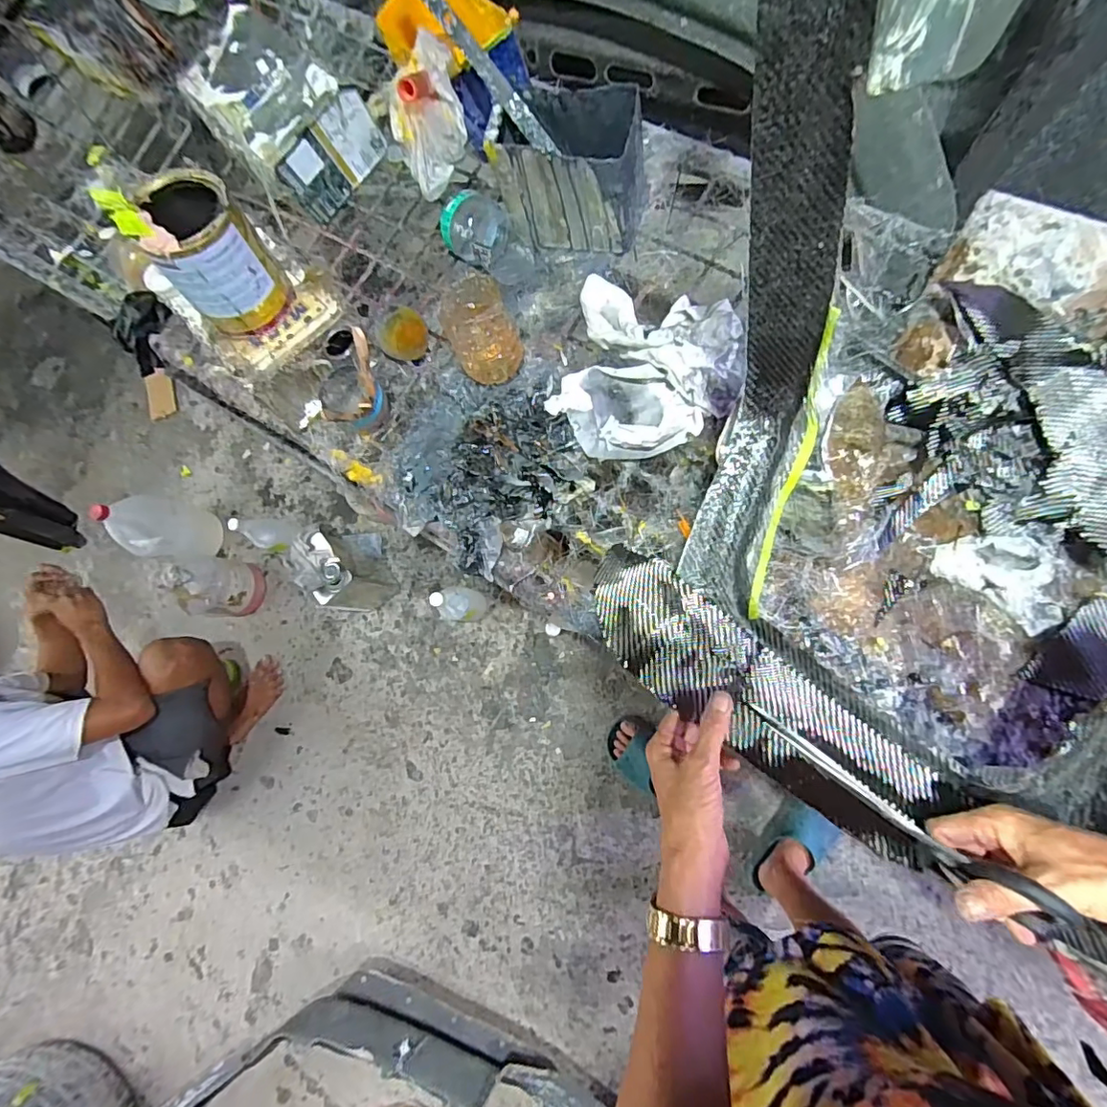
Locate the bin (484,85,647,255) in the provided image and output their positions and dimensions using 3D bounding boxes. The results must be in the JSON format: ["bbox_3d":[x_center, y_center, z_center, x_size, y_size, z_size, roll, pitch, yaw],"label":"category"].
[{"bbox_3d":[0.020,-0.451,0.642,0.166,0.123,0.109,11,82,14],"label":"bin"}]

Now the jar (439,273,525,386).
[{"bbox_3d":[-0.085,-0.262,0.634,0.079,0.096,0.088,-19,77,8],"label":"jar"}]

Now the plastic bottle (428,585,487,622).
[{"bbox_3d":[-0.221,0.117,1.276,0.075,0.249,0.087,1,80,12],"label":"plastic bottle"}]

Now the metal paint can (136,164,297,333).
[{"bbox_3d":[-0.357,-0.313,0.575,0.113,0.137,0.089,-43,75,2],"label":"metal paint can"}]

